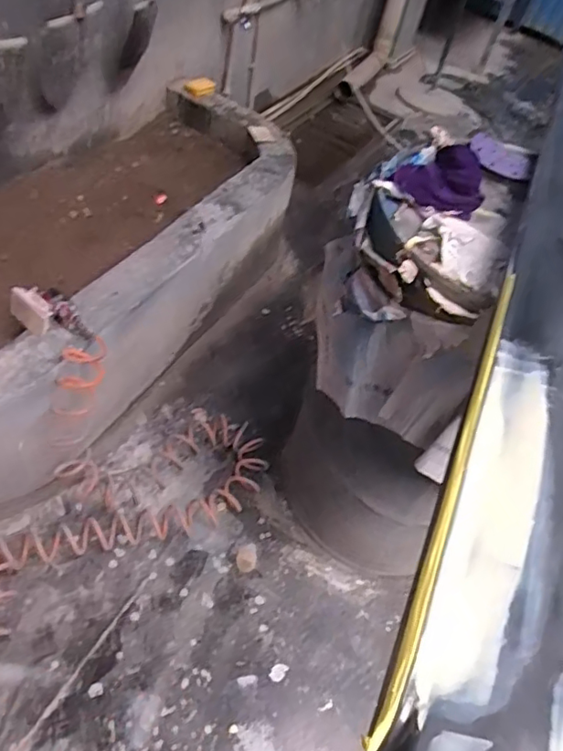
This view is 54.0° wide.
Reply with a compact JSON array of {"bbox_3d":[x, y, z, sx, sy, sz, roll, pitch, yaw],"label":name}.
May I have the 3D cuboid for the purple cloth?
[{"bbox_3d":[0.298,-0.347,0.990,0.136,0.056,0.190,40,53,19],"label":"purple cloth"}]

